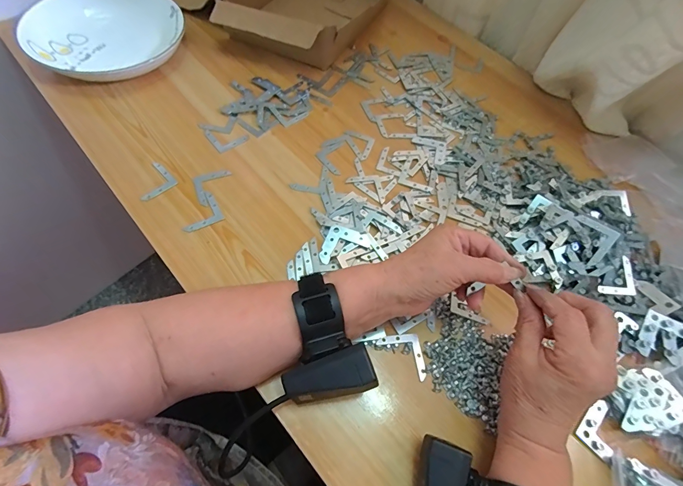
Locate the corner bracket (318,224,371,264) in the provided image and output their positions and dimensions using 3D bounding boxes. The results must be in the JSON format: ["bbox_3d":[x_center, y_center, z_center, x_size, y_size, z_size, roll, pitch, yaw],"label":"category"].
[{"bbox_3d":[0.003,0.006,0.366,0.045,0.004,0.046,21,67,10],"label":"corner bracket"}]

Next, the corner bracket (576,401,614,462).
[{"bbox_3d":[0.228,0.162,0.301,0.043,0.005,0.027,-36,71,-23],"label":"corner bracket"}]

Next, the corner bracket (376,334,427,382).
[{"bbox_3d":[0.063,0.100,0.323,0.052,0.004,0.032,41,65,16],"label":"corner bracket"}]

